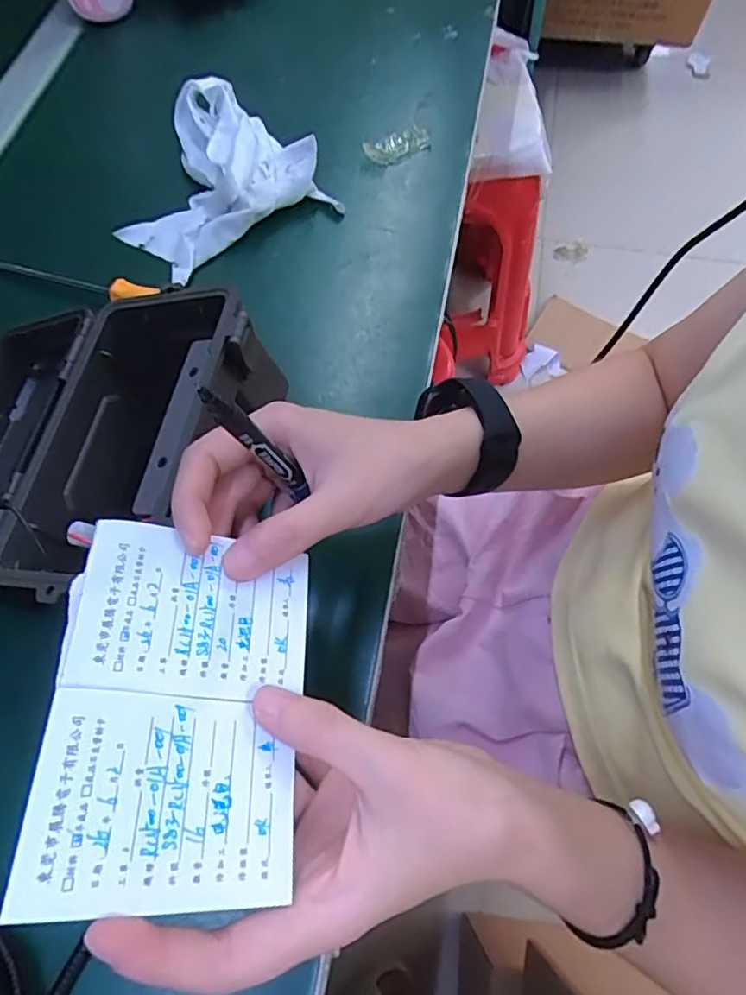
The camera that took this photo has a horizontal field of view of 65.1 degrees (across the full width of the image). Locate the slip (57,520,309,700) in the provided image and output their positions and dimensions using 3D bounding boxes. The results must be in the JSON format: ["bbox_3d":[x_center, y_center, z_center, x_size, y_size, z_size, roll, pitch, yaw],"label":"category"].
[{"bbox_3d":[-0.068,0.045,0.231,0.086,0.004,0.062,12,59,-21],"label":"slip"}]

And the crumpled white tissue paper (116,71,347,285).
[{"bbox_3d":[-0.140,-0.262,0.473,0.156,0.045,0.168,-37,70,-14],"label":"crumpled white tissue paper"}]

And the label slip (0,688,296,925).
[{"bbox_3d":[-0.067,0.101,0.197,0.083,0.004,0.064,14,54,-25],"label":"label slip"}]

